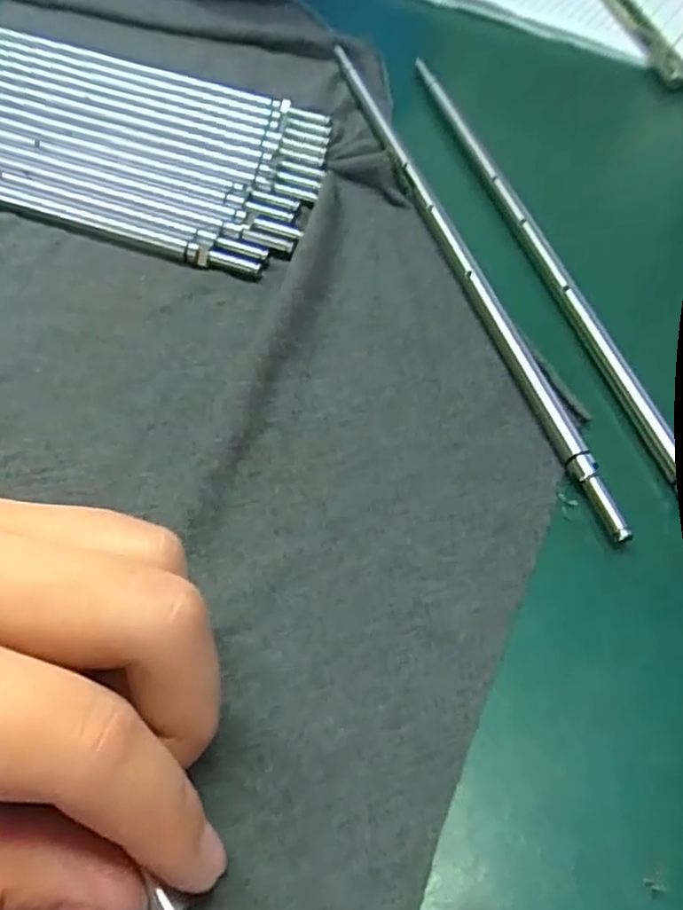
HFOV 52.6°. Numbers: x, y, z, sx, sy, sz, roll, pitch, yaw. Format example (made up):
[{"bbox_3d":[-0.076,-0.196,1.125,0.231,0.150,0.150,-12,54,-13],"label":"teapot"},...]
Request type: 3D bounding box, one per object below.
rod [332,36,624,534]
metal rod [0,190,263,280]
[{"bbox_3d":[0.039,-0.080,0.254,0.013,0.011,0.258,-14,58,-14],"label":"rod"},{"bbox_3d":[-0.157,-0.106,0.261,0.268,0.007,0.008,17,56,7],"label":"metal rod"}]

